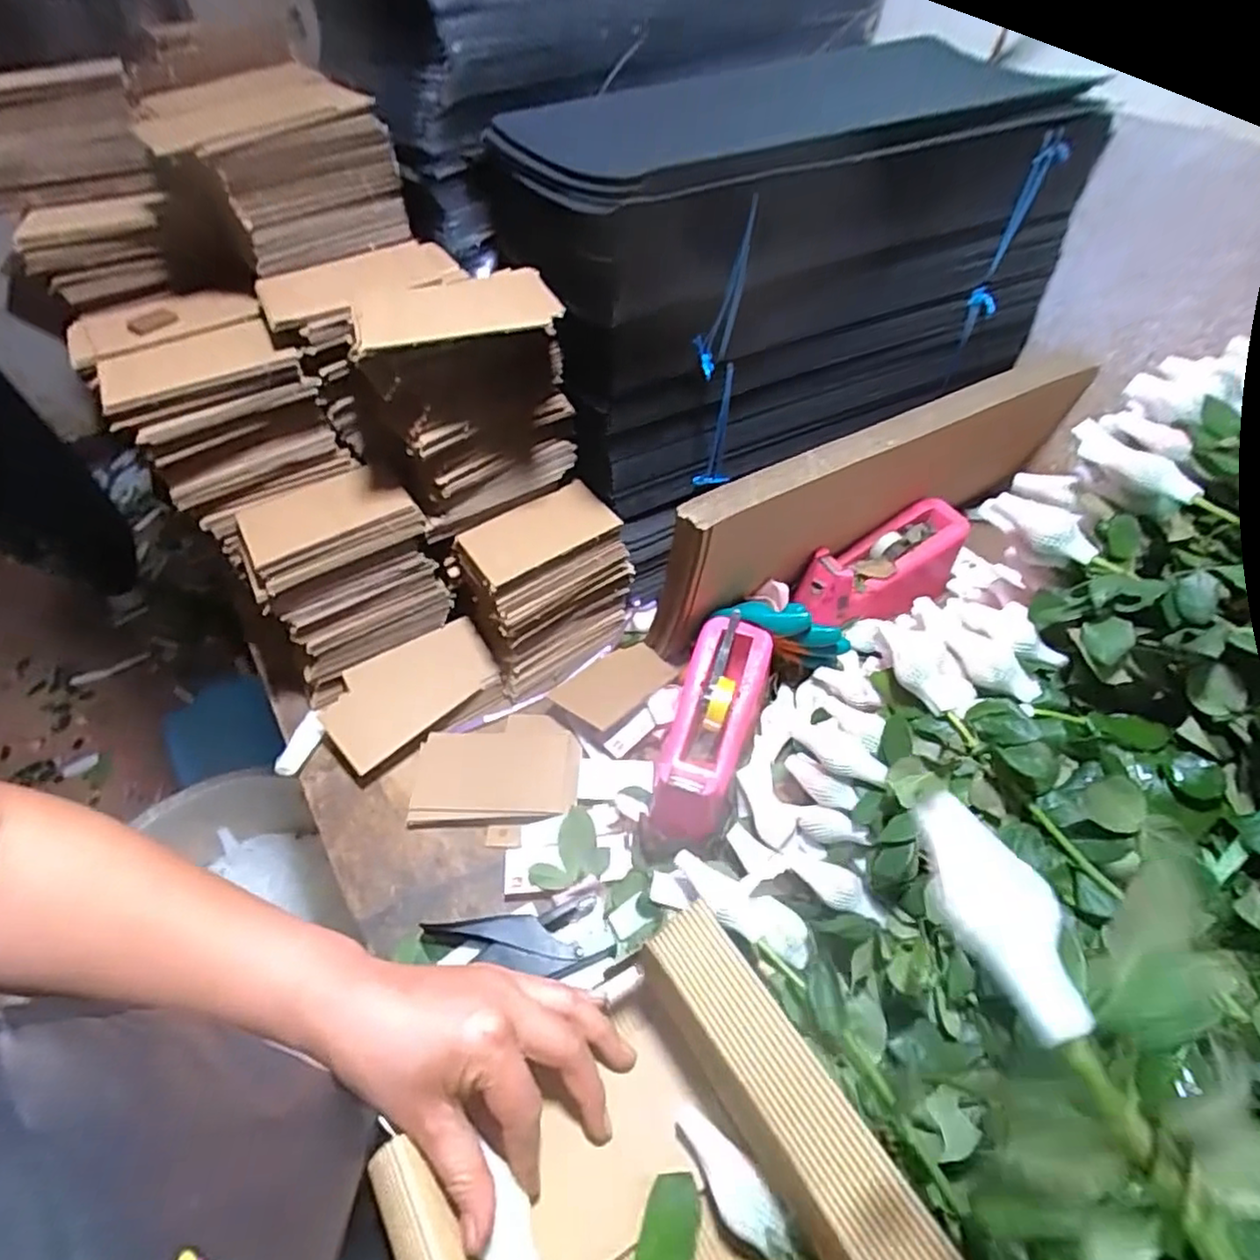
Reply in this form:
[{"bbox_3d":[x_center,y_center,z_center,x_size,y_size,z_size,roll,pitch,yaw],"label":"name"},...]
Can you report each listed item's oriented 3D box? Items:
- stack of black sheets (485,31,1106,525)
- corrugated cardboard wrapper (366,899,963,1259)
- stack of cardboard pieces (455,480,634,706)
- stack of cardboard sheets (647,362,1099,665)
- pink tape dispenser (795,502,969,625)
[{"bbox_3d":[0.170,-0.343,0.634,0.520,0.269,0.243,-26,56,-21],"label":"stack of black sheets"},{"bbox_3d":[0.013,0.292,0.308,0.206,0.099,0.206,-27,56,-21],"label":"corrugated cardboard wrapper"},{"bbox_3d":[-0.080,-0.040,0.667,0.152,0.155,0.108,-25,56,-20],"label":"stack of cardboard pieces"},{"bbox_3d":[0.266,-0.130,0.678,0.527,0.185,0.049,-22,55,-18],"label":"stack of cardboard sheets"},{"bbox_3d":[0.275,-0.065,0.702,0.197,0.068,0.078,-22,55,-18],"label":"pink tape dispenser"}]

